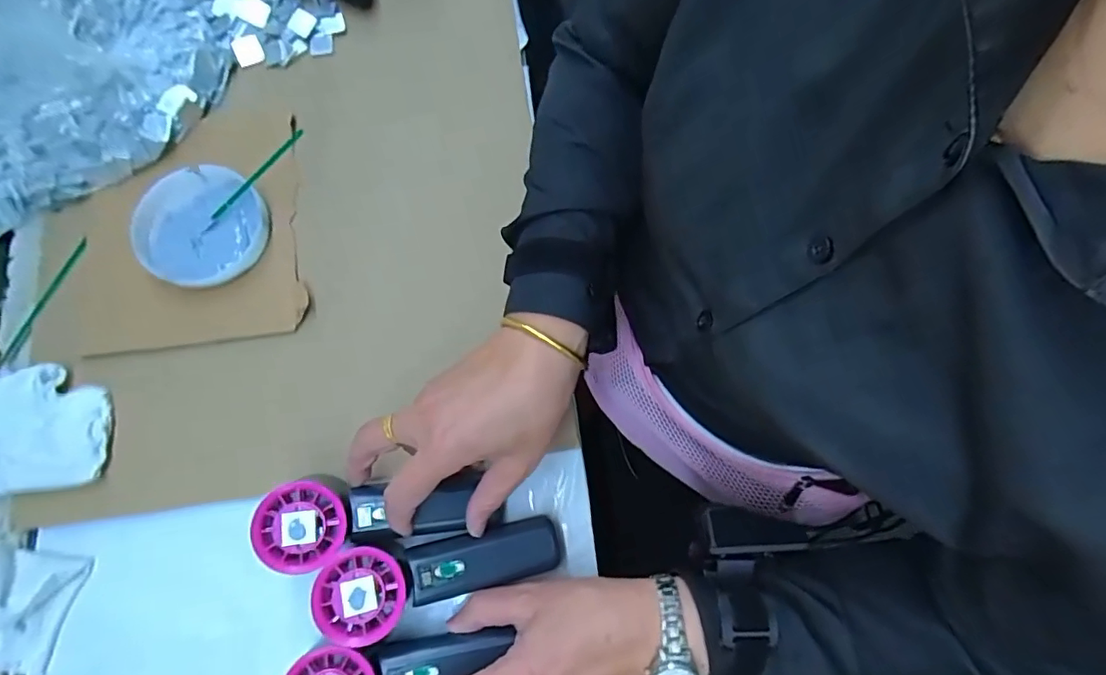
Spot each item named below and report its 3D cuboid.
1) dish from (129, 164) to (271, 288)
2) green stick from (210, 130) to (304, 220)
[{"bbox_3d":[-0.288,-0.092,0.436,0.106,0.015,0.098,0,76,0],"label":"dish"},{"bbox_3d":[-0.239,-0.131,0.435,0.103,0.006,0.008,-41,79,4],"label":"green stick"}]

